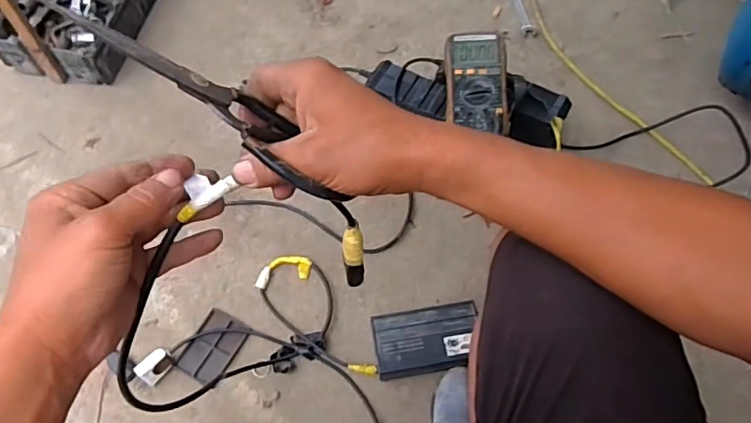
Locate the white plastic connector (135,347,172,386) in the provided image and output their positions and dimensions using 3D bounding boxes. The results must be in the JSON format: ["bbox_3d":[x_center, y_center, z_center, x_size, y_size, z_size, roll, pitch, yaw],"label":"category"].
[{"bbox_3d":[-0.302,0.214,0.739,0.031,0.030,0.043,39,71,19],"label":"white plastic connector"}]

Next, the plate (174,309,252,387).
[{"bbox_3d":[-0.229,0.193,0.763,0.067,0.006,0.095,24,67,13],"label":"plate"}]

